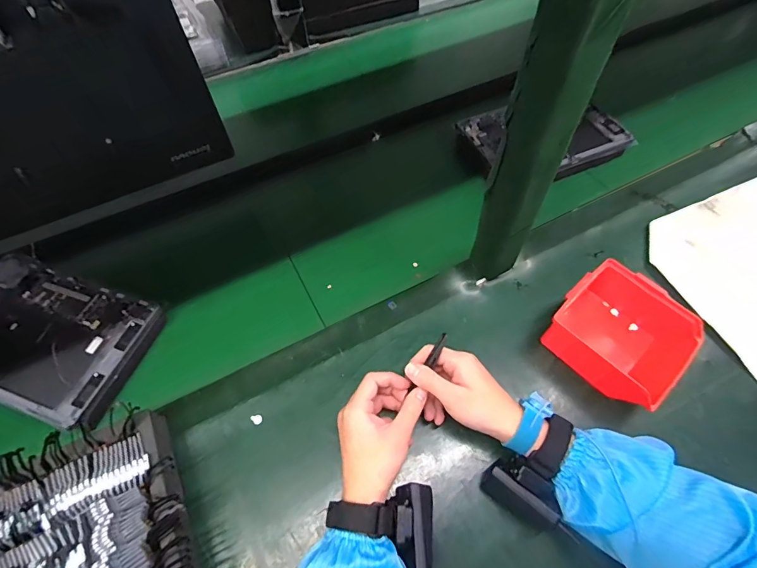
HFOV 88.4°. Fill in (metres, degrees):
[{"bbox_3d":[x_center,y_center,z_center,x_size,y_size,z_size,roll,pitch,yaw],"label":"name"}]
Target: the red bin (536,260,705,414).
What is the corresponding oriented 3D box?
[{"bbox_3d":[0.283,0.058,0.456,0.123,0.068,0.135,-39,64,-21],"label":"red bin"}]

